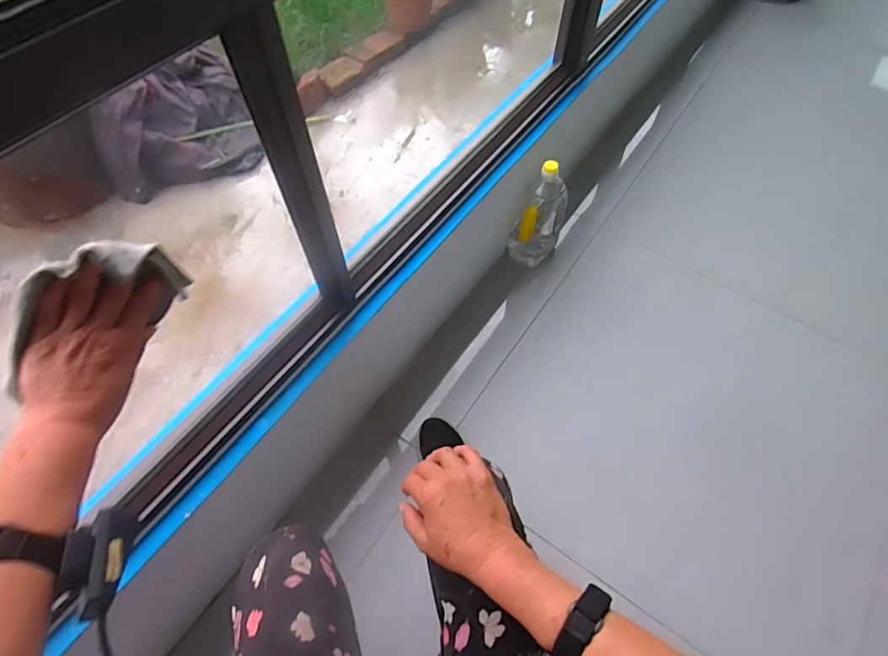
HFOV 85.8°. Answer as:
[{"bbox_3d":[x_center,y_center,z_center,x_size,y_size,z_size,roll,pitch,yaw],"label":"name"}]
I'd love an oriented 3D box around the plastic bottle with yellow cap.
[{"bbox_3d":[0.233,-0.261,1.179,0.116,0.276,0.089,18,61,9],"label":"plastic bottle with yellow cap"}]

